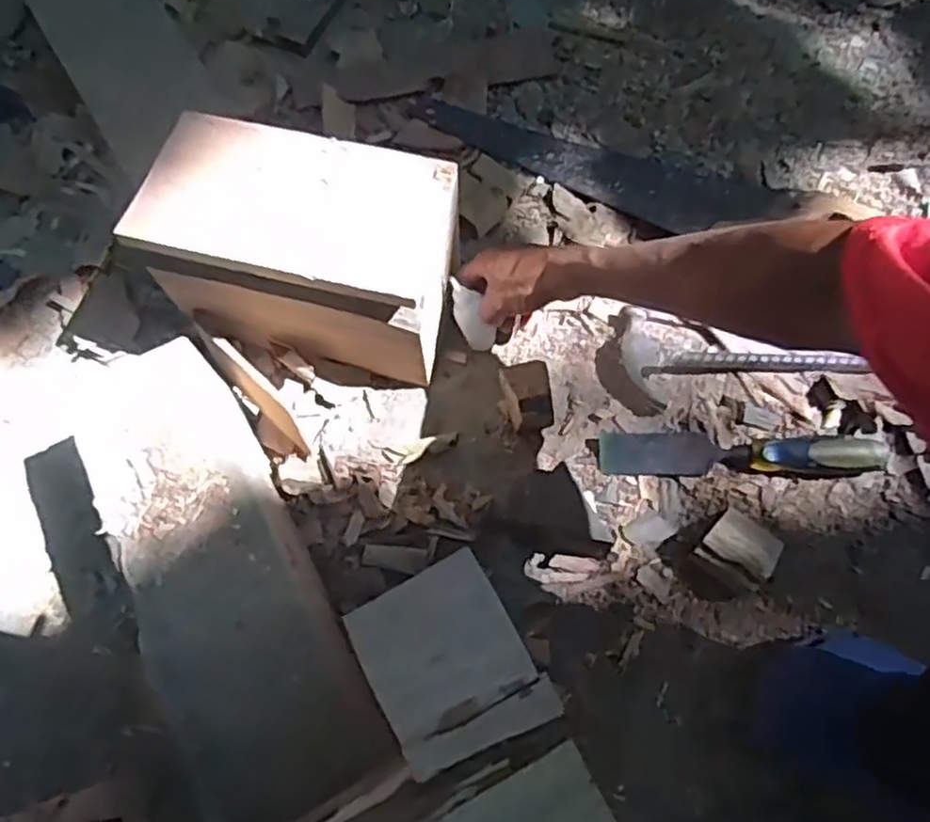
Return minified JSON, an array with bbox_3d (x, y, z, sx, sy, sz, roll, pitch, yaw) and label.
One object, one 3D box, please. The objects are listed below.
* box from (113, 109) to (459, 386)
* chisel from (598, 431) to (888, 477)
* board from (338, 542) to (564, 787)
[{"bbox_3d":[-0.135,-0.138,0.617,0.242,0.160,0.128,13,70,5],"label":"box"},{"bbox_3d":[0.241,0.037,0.614,0.232,0.043,0.038,3,70,1],"label":"chisel"},{"bbox_3d":[-0.007,0.100,0.278,0.060,0.006,0.072,-26,72,-10],"label":"board"}]

